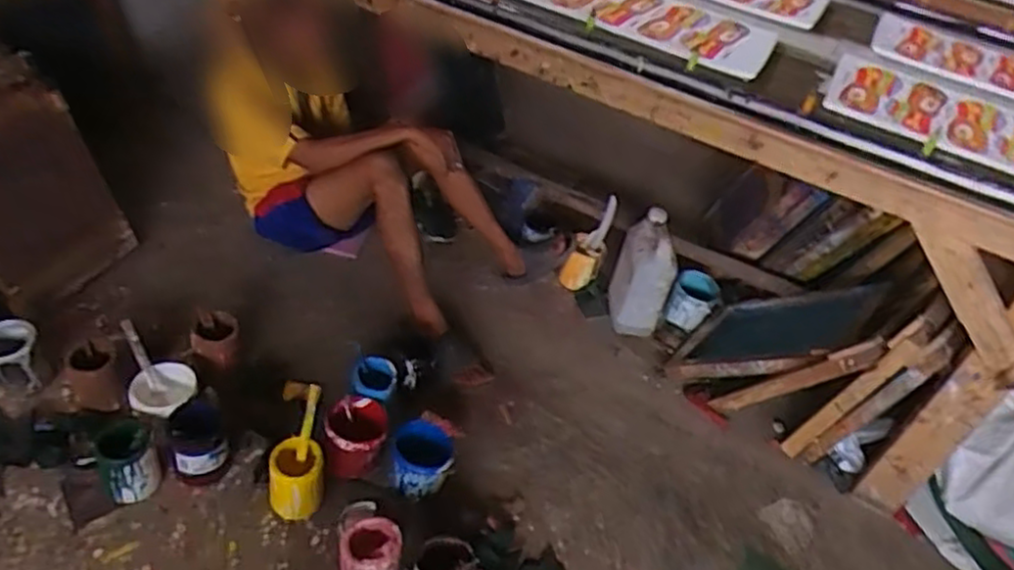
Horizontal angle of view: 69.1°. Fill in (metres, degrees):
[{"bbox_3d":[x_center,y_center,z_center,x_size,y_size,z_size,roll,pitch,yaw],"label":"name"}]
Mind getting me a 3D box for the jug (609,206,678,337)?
[{"bbox_3d":[0.355,-0.027,1.935,0.152,0.294,0.199,16,40,5],"label":"jug"}]

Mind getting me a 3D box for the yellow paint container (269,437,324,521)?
[{"bbox_3d":[-0.403,0.381,1.418,0.091,0.128,0.108,4,40,-10],"label":"yellow paint container"}]

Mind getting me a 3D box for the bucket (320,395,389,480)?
[{"bbox_3d":[-0.314,0.314,1.519,0.127,0.106,0.144,3,40,-11],"label":"bucket"}]

